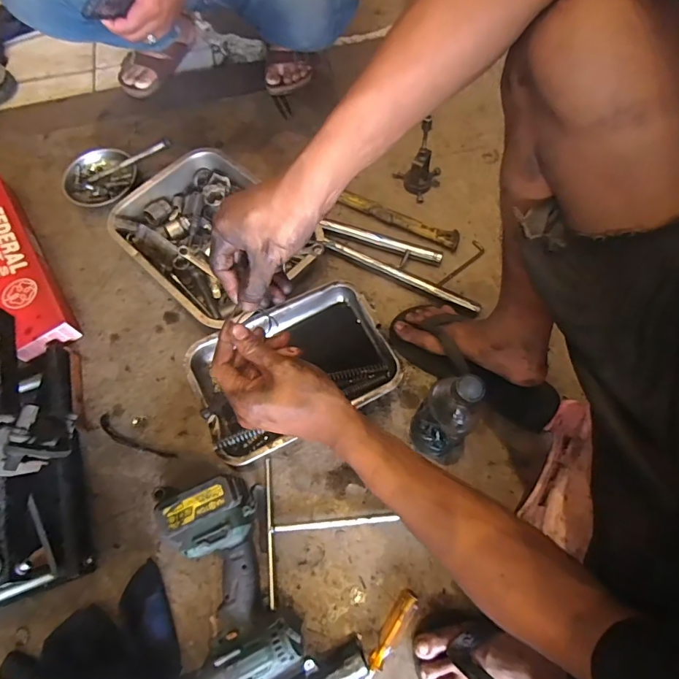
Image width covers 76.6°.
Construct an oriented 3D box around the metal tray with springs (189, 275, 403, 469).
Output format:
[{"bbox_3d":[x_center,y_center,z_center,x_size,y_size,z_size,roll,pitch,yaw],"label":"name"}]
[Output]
[{"bbox_3d":[-0.074,0.044,0.681,0.300,0.051,0.217,-26,68,-8],"label":"metal tray with springs"}]

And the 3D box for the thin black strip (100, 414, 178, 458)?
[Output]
[{"bbox_3d":[-0.318,0.157,0.667,0.142,0.004,0.026,23,69,12],"label":"thin black strip"}]

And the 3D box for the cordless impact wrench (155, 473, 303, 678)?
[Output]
[{"bbox_3d":[-0.147,0.305,0.554,0.157,0.076,0.249,-15,66,-3],"label":"cordless impact wrench"}]

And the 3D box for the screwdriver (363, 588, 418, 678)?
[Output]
[{"bbox_3d":[0.045,0.406,0.531,0.025,0.025,0.188,29,71,15],"label":"screwdriver"}]

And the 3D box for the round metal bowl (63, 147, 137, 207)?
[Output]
[{"bbox_3d":[-0.488,-0.323,0.883,0.143,0.042,0.142,-9,66,-1],"label":"round metal bowl"}]

